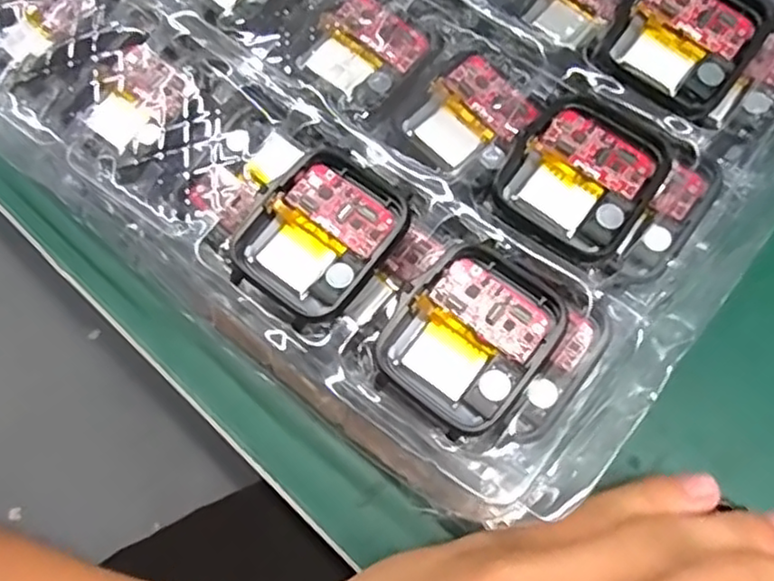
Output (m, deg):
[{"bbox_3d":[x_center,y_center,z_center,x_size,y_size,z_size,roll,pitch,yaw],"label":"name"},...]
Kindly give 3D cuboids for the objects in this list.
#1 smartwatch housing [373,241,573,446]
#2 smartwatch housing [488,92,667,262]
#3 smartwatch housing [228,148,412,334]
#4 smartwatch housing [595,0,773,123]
[{"bbox_3d":[0.021,0.011,0.171,0.037,0.006,0.043,39,78,13],"label":"smartwatch housing"},{"bbox_3d":[0.054,-0.032,0.185,0.037,0.006,0.043,36,77,13],"label":"smartwatch housing"},{"bbox_3d":[-0.018,-0.015,0.185,0.037,0.010,0.045,36,77,13],"label":"smartwatch housing"},{"bbox_3d":[0.087,-0.074,0.196,0.036,0.006,0.047,38,77,13],"label":"smartwatch housing"}]

